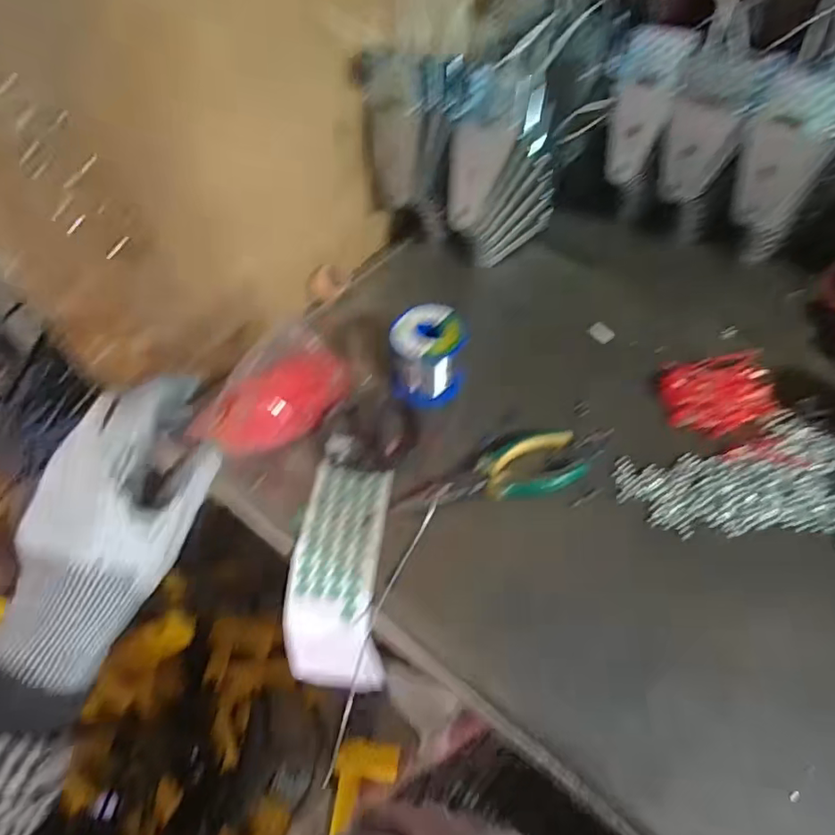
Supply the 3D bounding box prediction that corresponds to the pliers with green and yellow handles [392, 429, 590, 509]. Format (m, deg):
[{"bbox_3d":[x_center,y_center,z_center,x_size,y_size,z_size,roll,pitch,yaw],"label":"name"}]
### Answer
[{"bbox_3d":[0.059,0.045,0.457,0.156,0.017,0.057,-14,55,-8],"label":"pliers with green and yellow handles"}]

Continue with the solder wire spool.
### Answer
[{"bbox_3d":[0.010,-0.055,0.494,0.065,0.066,0.067,6,55,6],"label":"solder wire spool"}]

